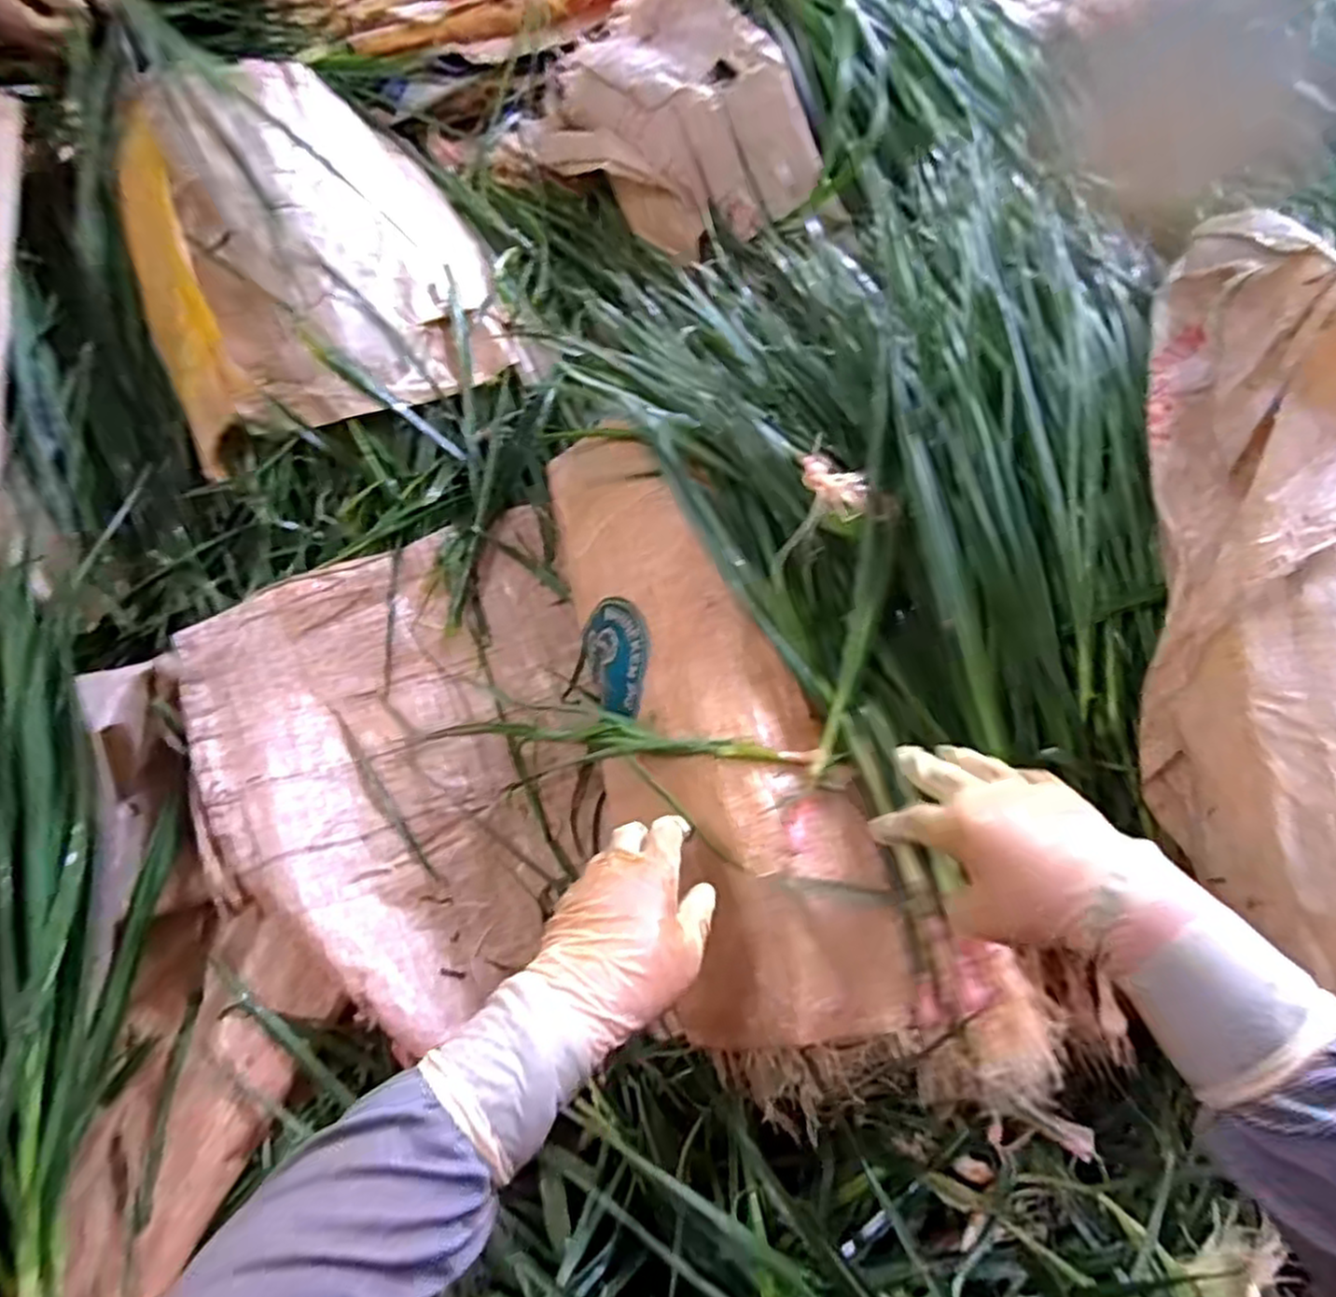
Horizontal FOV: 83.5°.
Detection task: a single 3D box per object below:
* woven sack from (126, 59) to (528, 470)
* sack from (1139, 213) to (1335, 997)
[{"bbox_3d":[-0.372,-0.436,0.764,0.322,0.138,0.489,-26,70,-13],"label":"woven sack"},{"bbox_3d":[0.368,-0.044,0.429,0.177,0.126,0.477,-4,83,-4],"label":"sack"}]

